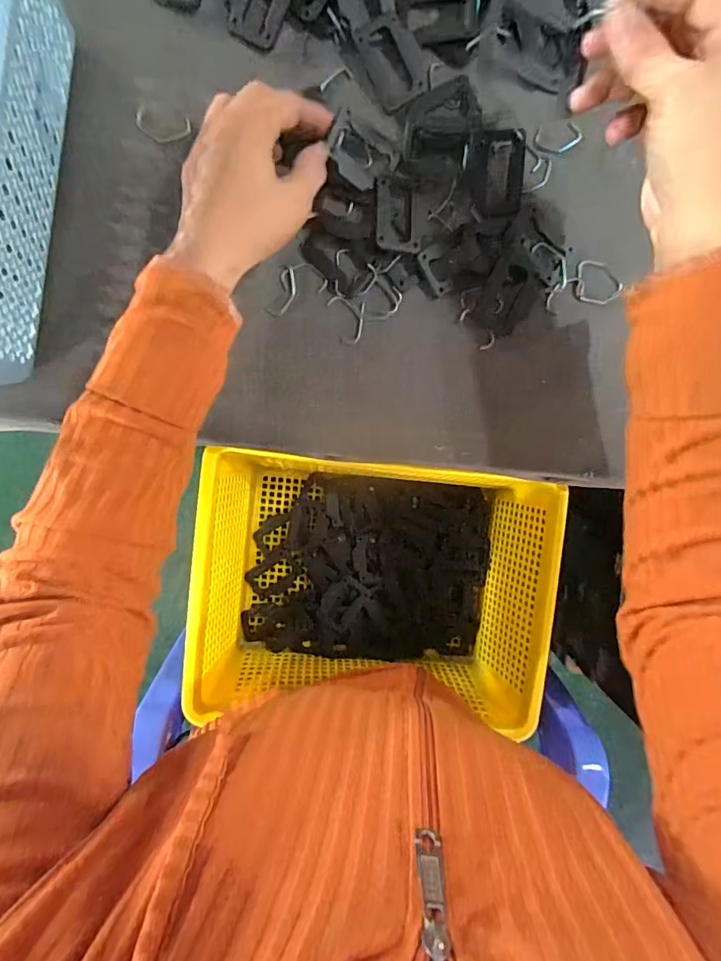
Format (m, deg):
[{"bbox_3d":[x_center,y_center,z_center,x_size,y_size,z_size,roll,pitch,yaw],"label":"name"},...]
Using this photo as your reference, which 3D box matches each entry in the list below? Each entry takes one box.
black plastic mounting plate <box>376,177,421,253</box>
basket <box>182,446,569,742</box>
[{"bbox_3d":[0.026,-0.184,0.329,0.030,0.008,0.048,-1,96,-3],"label":"black plastic mounting plate"},{"bbox_3d":[0.010,0.092,0.438,0.297,0.106,0.215,6,96,-4],"label":"basket"}]

